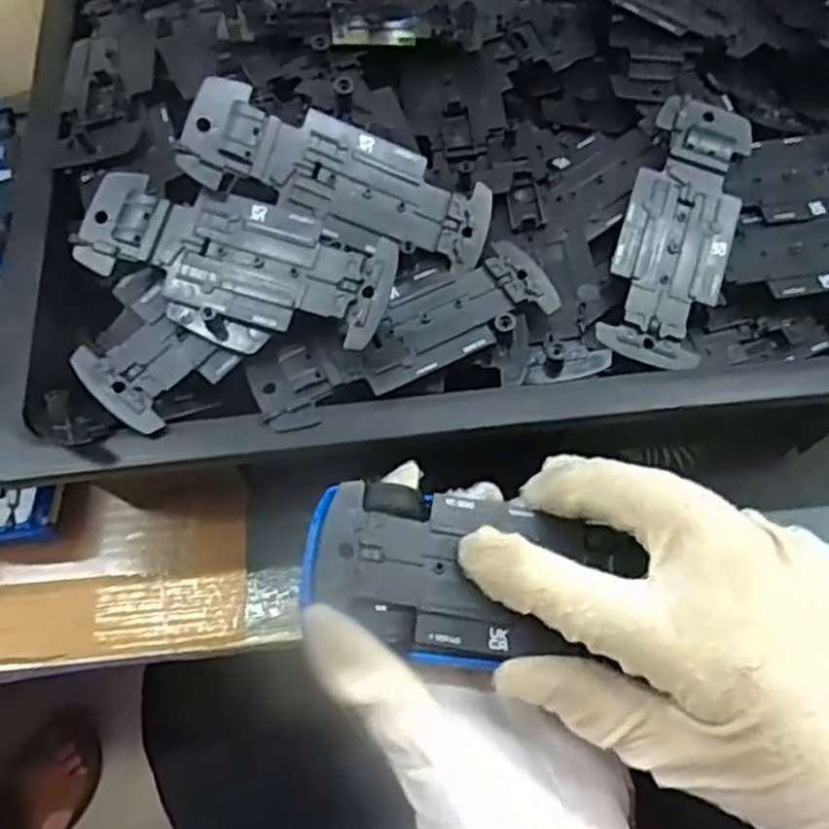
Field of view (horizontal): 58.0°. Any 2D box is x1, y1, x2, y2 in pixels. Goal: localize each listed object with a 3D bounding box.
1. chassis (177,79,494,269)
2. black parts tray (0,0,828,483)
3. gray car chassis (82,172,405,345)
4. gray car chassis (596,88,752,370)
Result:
[{"bbox_3d":[-0.028,-0.097,0.307,0.127,0.016,0.040,18,63,-14],"label":"chassis"},{"bbox_3d":[0.042,-0.138,0.348,0.446,0.070,0.309,-7,63,-2],"label":"black parts tray"},{"bbox_3d":[-0.071,-0.061,0.300,0.126,0.015,0.048,16,81,7],"label":"gray car chassis"},{"bbox_3d":[0.116,-0.082,0.329,0.047,0.008,0.127,16,77,10],"label":"gray car chassis"}]

